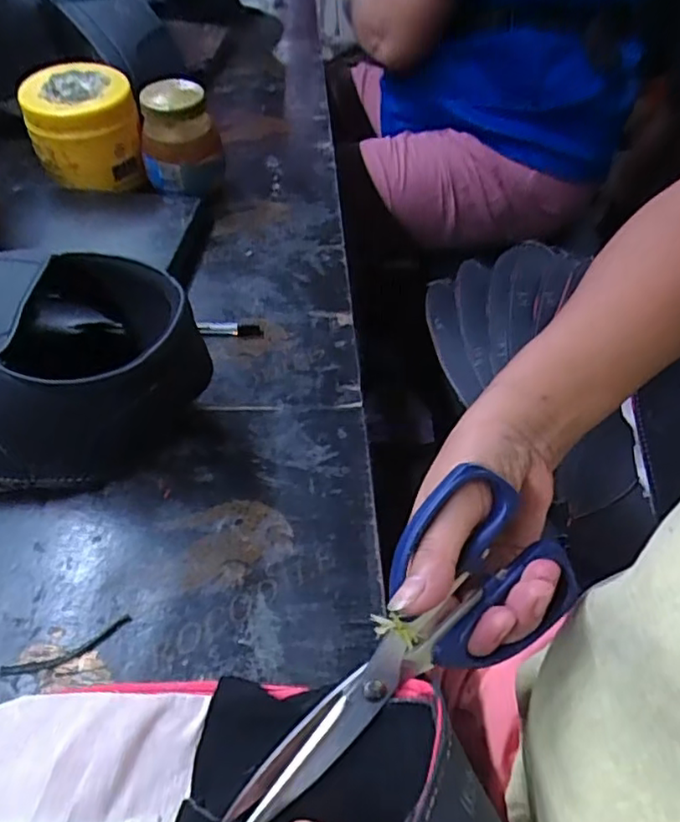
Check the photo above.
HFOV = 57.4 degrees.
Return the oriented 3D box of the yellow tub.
[{"bbox_3d":[-0.231,-0.257,0.563,0.092,0.074,0.085,-18,54,-14],"label":"yellow tub"}]

